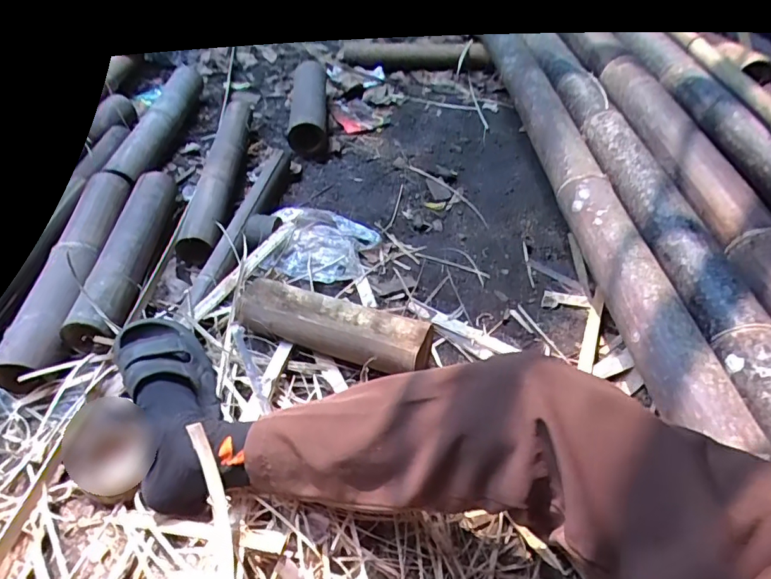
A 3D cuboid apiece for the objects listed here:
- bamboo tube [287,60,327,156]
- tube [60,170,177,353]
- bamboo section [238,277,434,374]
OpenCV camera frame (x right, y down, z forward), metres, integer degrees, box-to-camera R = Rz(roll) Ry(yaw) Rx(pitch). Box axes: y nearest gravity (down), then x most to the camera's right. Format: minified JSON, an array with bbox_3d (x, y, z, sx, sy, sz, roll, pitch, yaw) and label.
[{"bbox_3d":[-0.193,-0.463,1.244,0.087,0.088,0.392,-5,46,-2],"label":"bamboo tube"},{"bbox_3d":[-0.441,-0.072,0.851,0.075,0.061,0.420,-5,46,-2],"label":"tube"},{"bbox_3d":[-0.081,0.061,0.738,0.293,0.067,0.078,14,48,16],"label":"bamboo section"}]

